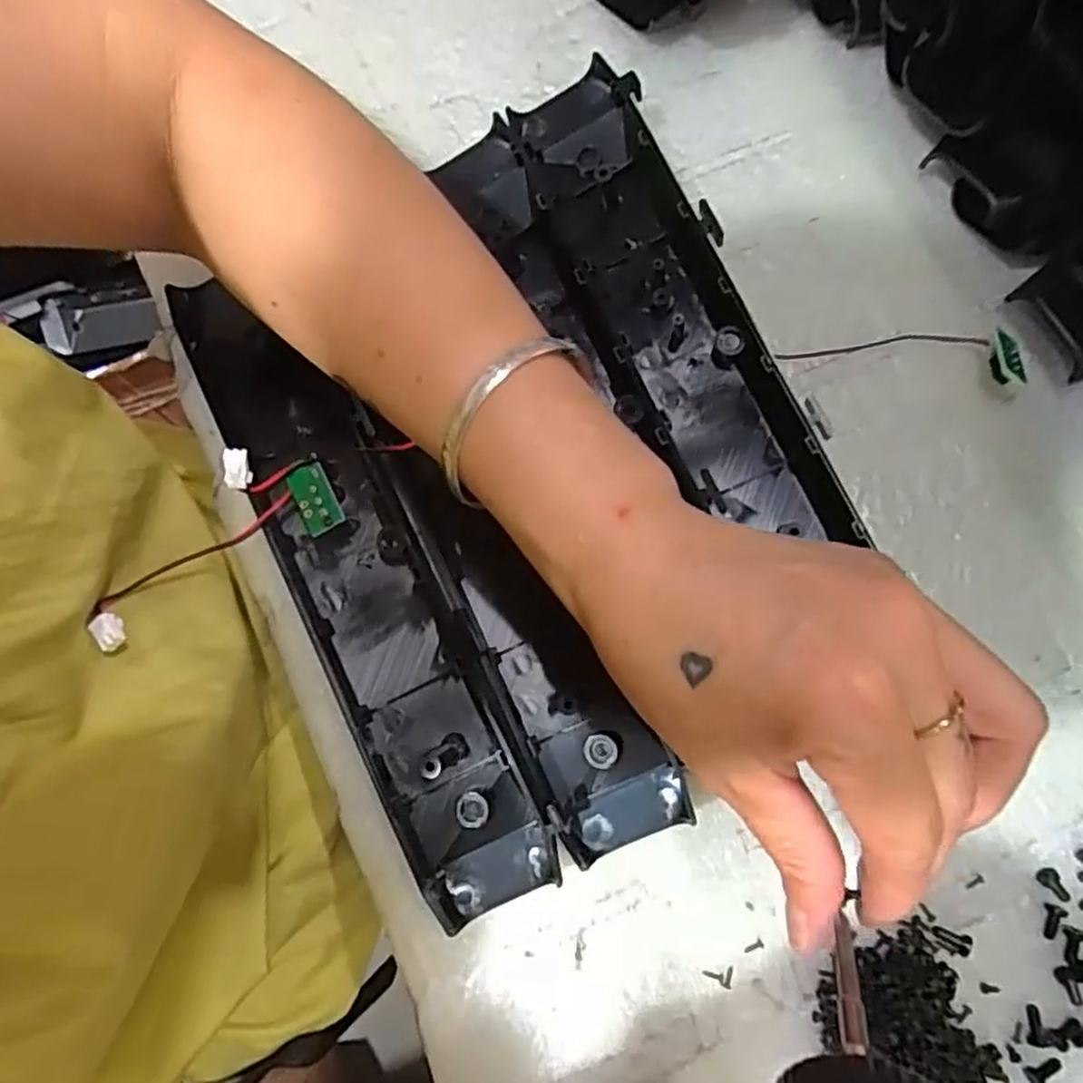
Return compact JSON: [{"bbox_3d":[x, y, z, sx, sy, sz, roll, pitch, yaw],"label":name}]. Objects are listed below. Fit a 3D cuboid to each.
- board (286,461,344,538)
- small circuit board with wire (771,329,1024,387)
[{"bbox_3d":[-0.088,-0.016,0.277,0.016,0.005,0.028,-25,83,12],"label":"board"},{"bbox_3d":[0.151,-0.082,0.299,0.100,0.009,0.023,7,78,1],"label":"small circuit board with wire"}]

